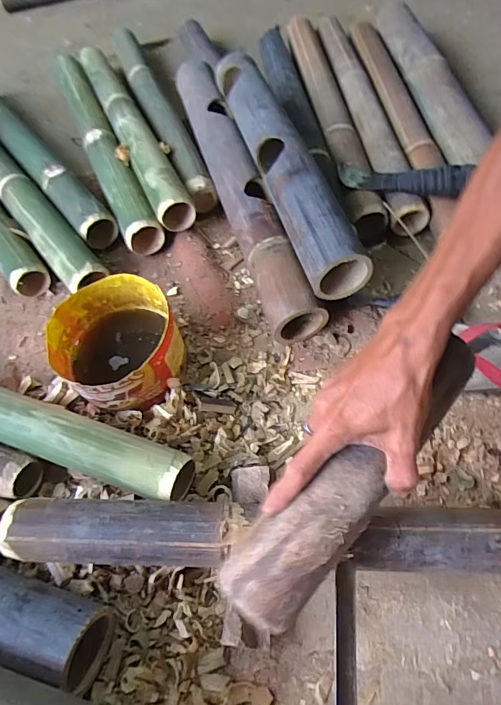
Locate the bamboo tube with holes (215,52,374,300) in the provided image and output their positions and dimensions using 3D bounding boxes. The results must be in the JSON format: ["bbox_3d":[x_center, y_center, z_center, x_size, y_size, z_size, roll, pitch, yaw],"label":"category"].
[{"bbox_3d":[0.040,-0.298,0.635,0.072,0.076,0.521,-16,60,-5],"label":"bamboo tube with holes"}]

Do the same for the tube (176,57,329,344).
[{"bbox_3d":[-0.028,-0.294,0.697,0.080,0.088,0.635,-16,60,-5],"label":"tube"}]

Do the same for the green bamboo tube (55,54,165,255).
[{"bbox_3d":[-0.293,-0.419,0.801,0.064,0.052,0.633,-23,61,-9],"label":"green bamboo tube"}]

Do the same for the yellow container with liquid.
[{"bbox_3d":[-0.168,-0.009,0.532,0.145,0.092,0.159,-2,60,3],"label":"yellow container with liquid"}]

